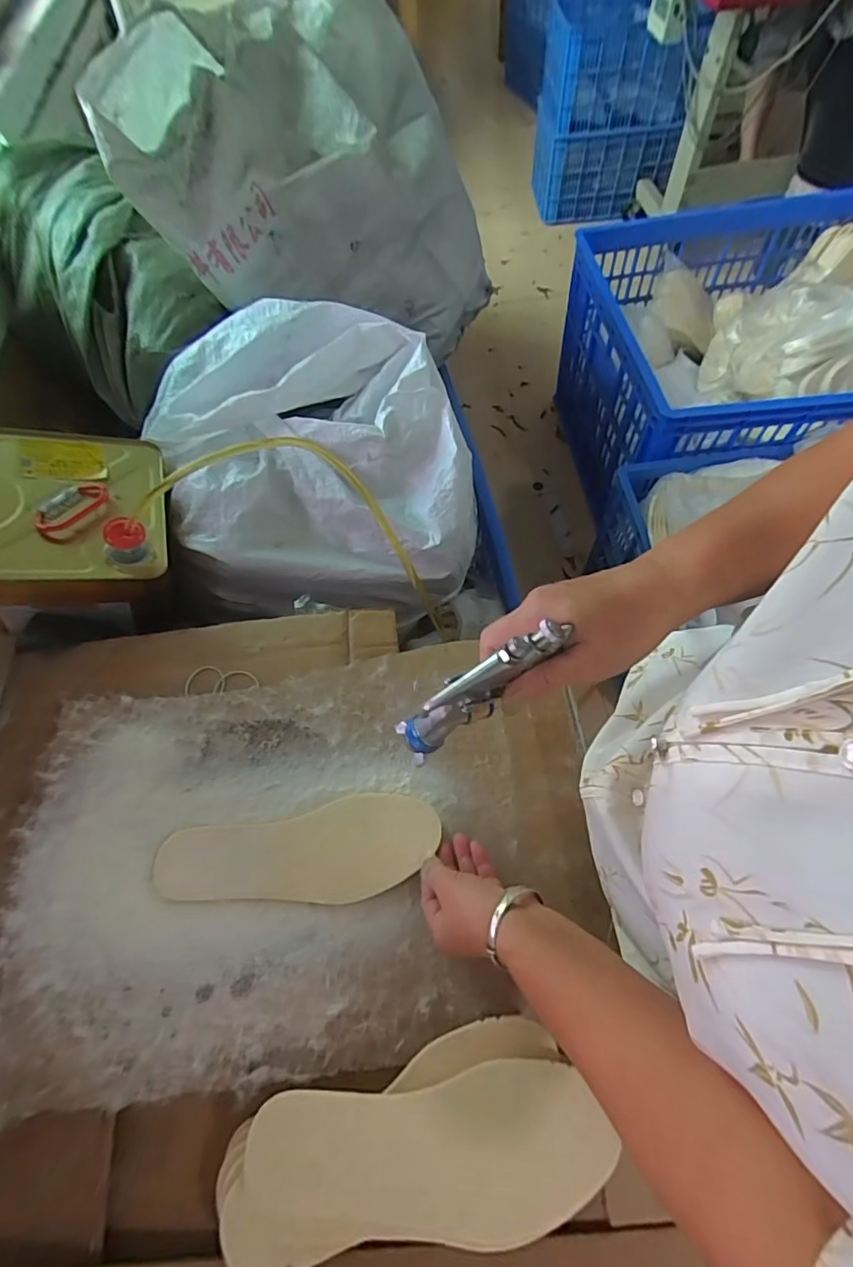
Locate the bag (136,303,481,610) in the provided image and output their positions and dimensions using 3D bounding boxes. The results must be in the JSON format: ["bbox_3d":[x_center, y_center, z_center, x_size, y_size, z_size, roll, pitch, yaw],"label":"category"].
[{"bbox_3d":[-0.176,-0.276,0.764,0.488,0.200,0.412,5,64,6],"label":"bag"}]

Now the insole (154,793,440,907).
[{"bbox_3d":[-0.122,0.211,0.498,0.264,0.008,0.088,-6,64,-3],"label":"insole"}]

